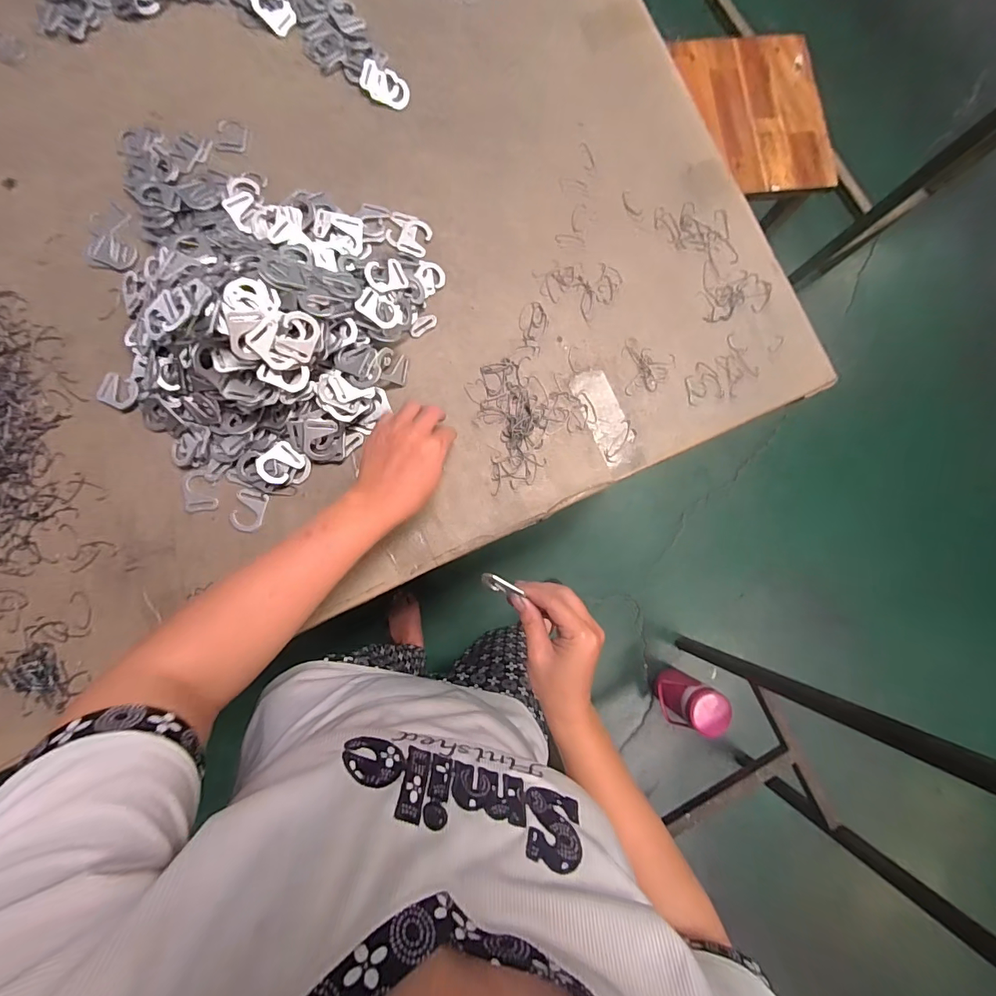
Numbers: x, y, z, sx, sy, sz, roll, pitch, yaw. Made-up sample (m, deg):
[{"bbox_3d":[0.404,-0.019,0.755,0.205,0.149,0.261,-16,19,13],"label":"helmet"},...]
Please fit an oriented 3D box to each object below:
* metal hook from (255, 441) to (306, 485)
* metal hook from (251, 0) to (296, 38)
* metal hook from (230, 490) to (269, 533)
[{"bbox_3d":[-0.233,-0.036,0.483,0.043,0.004,0.035,-45,103,-20],"label":"metal hook"},{"bbox_3d":[-0.273,-0.593,0.543,0.060,0.008,0.037,37,93,-24],"label":"metal hook"},{"bbox_3d":[-0.271,0.015,0.490,0.032,0.005,0.043,15,83,-4],"label":"metal hook"}]

